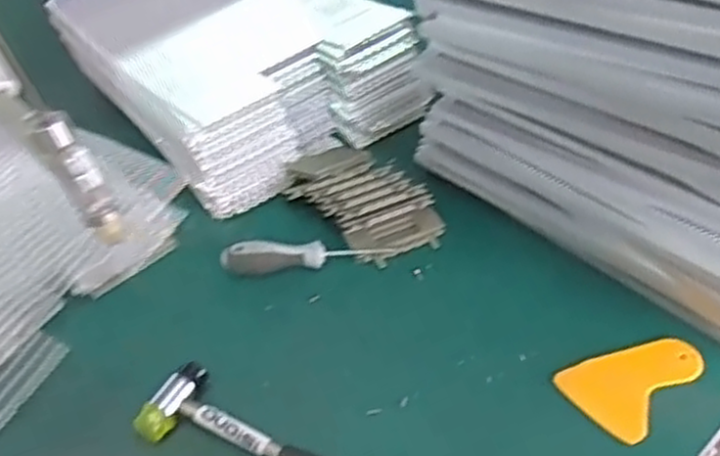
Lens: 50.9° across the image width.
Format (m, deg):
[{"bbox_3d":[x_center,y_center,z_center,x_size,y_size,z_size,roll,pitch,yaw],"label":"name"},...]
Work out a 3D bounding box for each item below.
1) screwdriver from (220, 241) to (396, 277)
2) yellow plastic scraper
[{"bbox_3d":[-0.045,0.024,0.654,0.143,0.019,0.024,-4,46,-1],"label":"screwdriver"},{"bbox_3d":[0.201,0.107,0.556,0.100,0.006,0.068,-32,52,-25],"label":"yellow plastic scraper"}]

